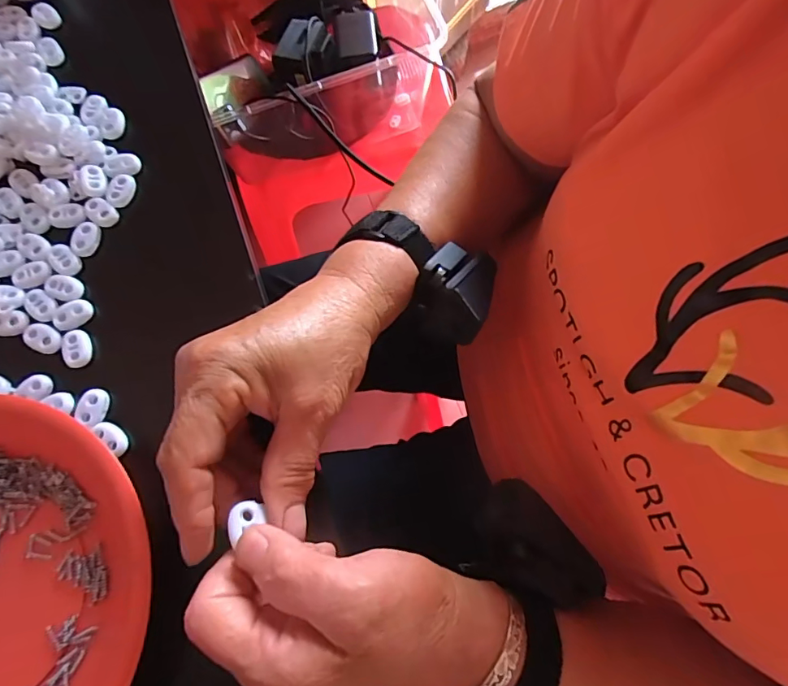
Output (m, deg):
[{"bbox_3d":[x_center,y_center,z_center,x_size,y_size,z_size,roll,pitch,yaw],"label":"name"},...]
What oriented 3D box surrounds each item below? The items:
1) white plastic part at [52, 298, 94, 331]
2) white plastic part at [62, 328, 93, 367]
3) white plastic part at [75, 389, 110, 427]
[{"bbox_3d":[-0.189,-0.017,0.285,0.022,0.004,0.016,-38,76,-9],"label":"white plastic part"},{"bbox_3d":[-0.184,0.003,0.279,0.016,0.004,0.022,-23,75,-5],"label":"white plastic part"},{"bbox_3d":[-0.168,0.036,0.270,0.015,0.005,0.020,7,74,4],"label":"white plastic part"}]

